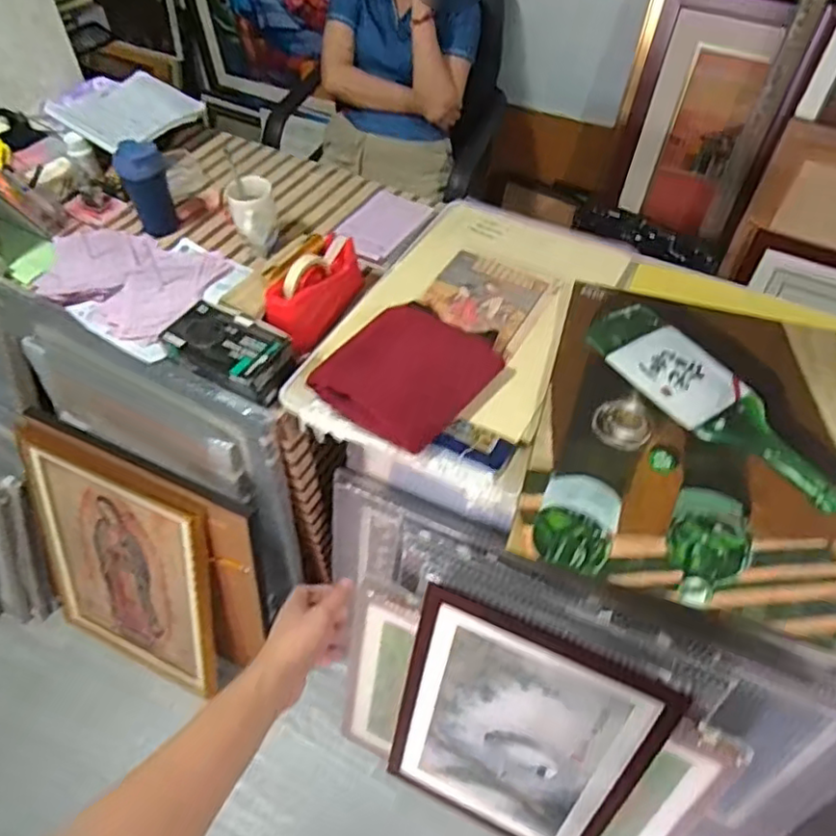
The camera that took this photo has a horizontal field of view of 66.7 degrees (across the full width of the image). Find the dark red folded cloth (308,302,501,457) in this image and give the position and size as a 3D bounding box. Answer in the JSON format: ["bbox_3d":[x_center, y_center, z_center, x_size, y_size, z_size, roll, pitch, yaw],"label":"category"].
[{"bbox_3d":[-0.011,-0.069,0.898,0.186,0.069,0.208,31,59,21],"label":"dark red folded cloth"}]

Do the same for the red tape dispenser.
[{"bbox_3d":[-0.167,-0.215,1.049,0.057,0.122,0.201,25,57,18],"label":"red tape dispenser"}]

